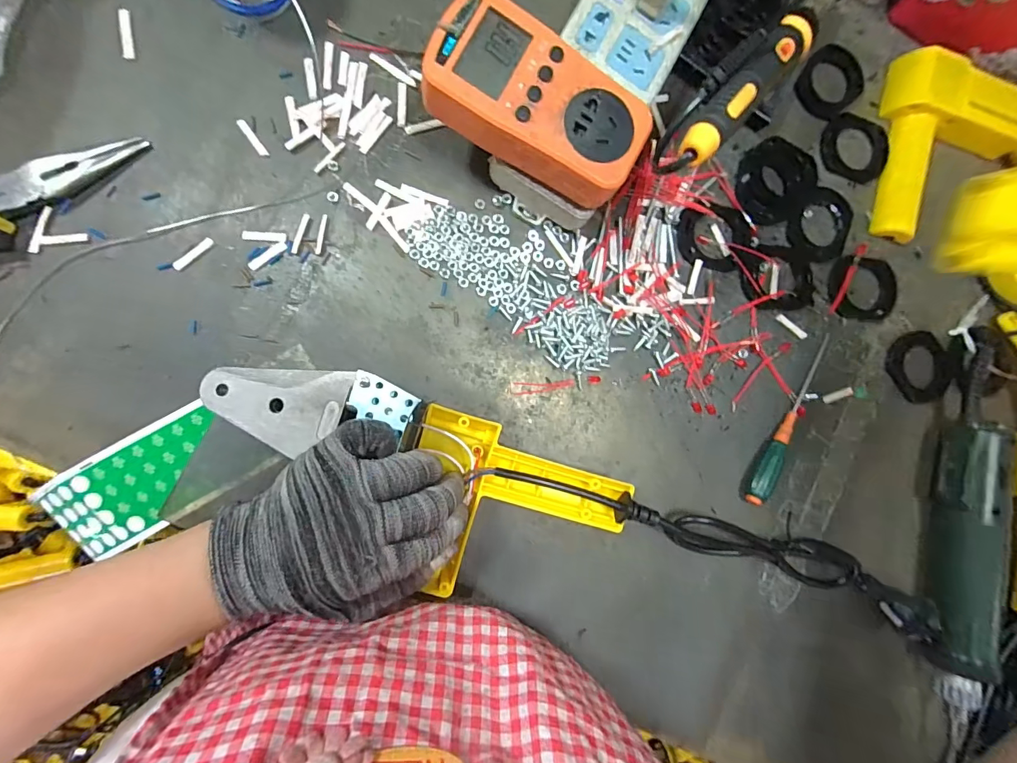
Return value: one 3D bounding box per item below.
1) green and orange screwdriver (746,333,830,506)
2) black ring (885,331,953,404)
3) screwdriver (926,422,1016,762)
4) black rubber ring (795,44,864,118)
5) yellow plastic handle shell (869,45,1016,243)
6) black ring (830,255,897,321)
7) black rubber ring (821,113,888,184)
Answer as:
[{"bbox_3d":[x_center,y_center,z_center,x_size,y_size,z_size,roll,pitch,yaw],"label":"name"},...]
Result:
[{"bbox_3d":[0.219,0.030,0.328,0.017,0.017,0.142,33,85,-6],"label":"green and orange screwdriver"},{"bbox_3d":[0.339,-0.011,0.353,0.058,0.006,0.058,0,89,-7],"label":"black ring"},{"bbox_3d":[0.345,0.154,0.330,0.032,0.038,0.241,9,88,-7],"label":"screwdriver"},{"bbox_3d":[0.263,-0.245,0.350,0.063,0.008,0.049,-42,94,-6],"label":"black rubber ring"},{"bbox_3d":[0.339,-0.204,0.344,0.164,0.024,0.111,-37,94,-6],"label":"yellow plastic handle shell"},{"bbox_3d":[0.287,-0.075,0.348,0.063,0.008,0.052,-5,90,-7],"label":"black ring"},{"bbox_3d":[0.283,-0.192,0.351,0.057,0.005,0.053,0,89,-7],"label":"black rubber ring"}]

